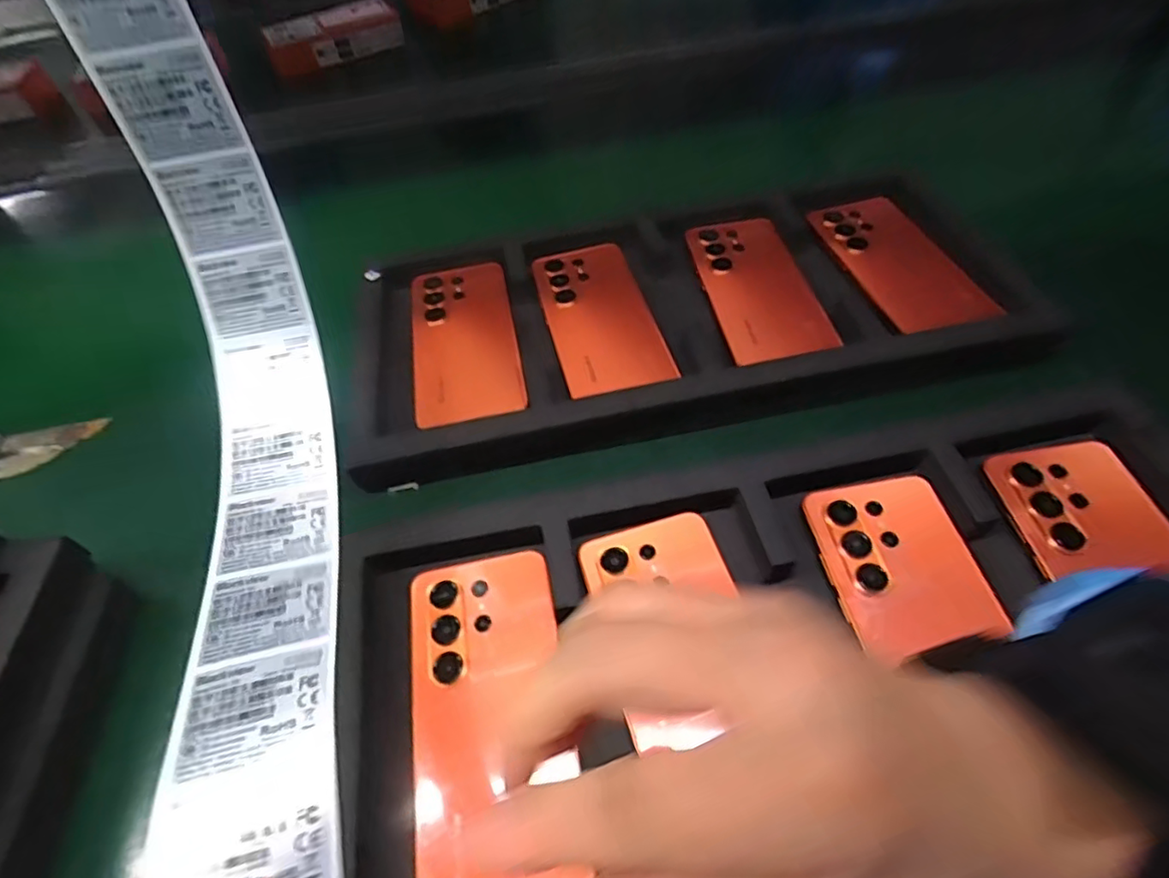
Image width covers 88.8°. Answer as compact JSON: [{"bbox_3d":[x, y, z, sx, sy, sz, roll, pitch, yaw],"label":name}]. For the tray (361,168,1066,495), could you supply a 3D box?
[{"bbox_3d":[0.070,-0.102,0.452,0.467,0.027,0.223,-11,54,-3],"label":"tray"}]

